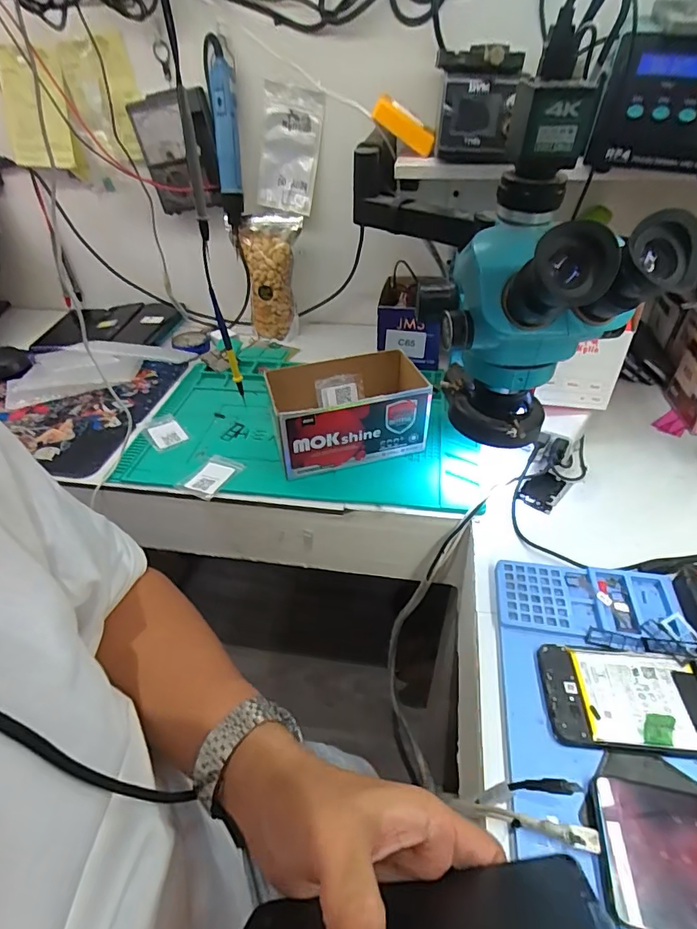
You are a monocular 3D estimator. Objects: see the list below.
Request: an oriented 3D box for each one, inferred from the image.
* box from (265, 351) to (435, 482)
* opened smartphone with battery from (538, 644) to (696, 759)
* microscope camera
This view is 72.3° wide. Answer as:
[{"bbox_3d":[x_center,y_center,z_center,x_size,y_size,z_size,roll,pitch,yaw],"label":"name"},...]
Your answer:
[{"bbox_3d":[0.001,-0.063,0.579,0.176,0.094,0.101,-12,41,-11],"label":"box"},{"bbox_3d":[0.229,0.170,0.347,0.163,0.013,0.072,2,41,6],"label":"opened smartphone with battery"},{"bbox_3d":[0.149,-0.242,0.366,0.055,0.079,0.053,10,42,14],"label":"microscope camera"}]

